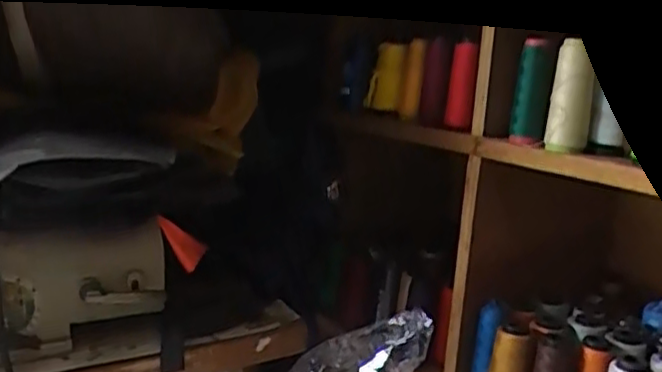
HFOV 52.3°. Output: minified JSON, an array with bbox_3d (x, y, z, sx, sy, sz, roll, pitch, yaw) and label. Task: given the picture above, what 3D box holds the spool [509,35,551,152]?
[{"bbox_3d":[0.212,-0.098,0.712,0.030,0.110,0.032,5,11,4],"label":"spool"}]

